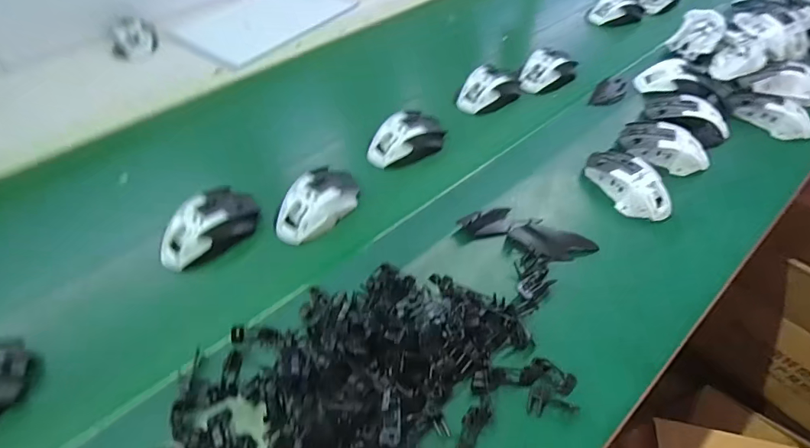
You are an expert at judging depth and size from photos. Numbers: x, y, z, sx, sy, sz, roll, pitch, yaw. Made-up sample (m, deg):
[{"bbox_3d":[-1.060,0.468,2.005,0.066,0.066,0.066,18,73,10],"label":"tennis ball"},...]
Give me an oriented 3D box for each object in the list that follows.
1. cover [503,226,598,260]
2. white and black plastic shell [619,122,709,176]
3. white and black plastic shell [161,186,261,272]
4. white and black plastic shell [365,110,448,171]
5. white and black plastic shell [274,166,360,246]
[{"bbox_3d":[0.171,0.023,0.502,0.103,0.019,0.038,2,51,0],"label":"cover"},{"bbox_3d":[0.358,-0.107,0.594,0.114,0.034,0.054,23,54,16],"label":"white and black plastic shell"},{"bbox_3d":[-0.229,0.001,0.503,0.067,0.044,0.119,38,60,25],"label":"white and black plastic shell"},{"bbox_3d":[0.002,-0.120,0.591,0.114,0.041,0.076,-12,52,-11],"label":"white and black plastic shell"},{"bbox_3d":[-0.107,-0.028,0.523,0.075,0.037,0.116,31,57,22],"label":"white and black plastic shell"}]

